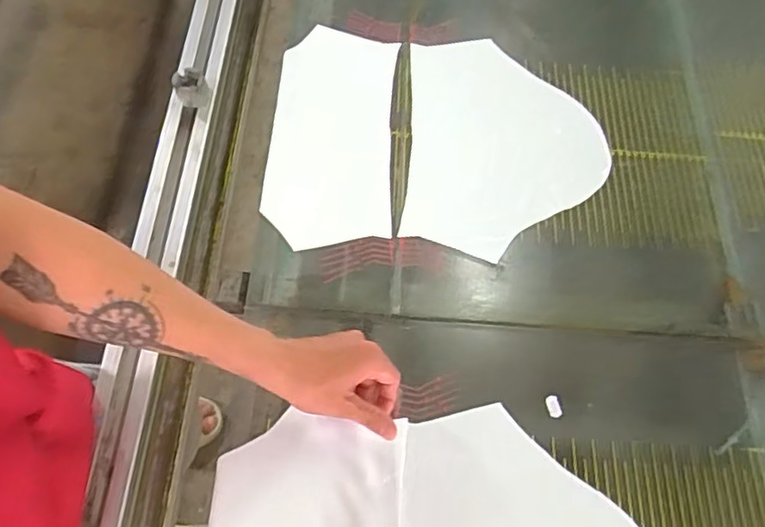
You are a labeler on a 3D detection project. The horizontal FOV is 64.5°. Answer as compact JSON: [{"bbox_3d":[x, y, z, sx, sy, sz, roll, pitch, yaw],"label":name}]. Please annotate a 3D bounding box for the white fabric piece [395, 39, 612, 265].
[{"bbox_3d":[0.146,-0.148,0.735,0.232,0.015,0.295,1,63,6],"label":"white fabric piece"}]

